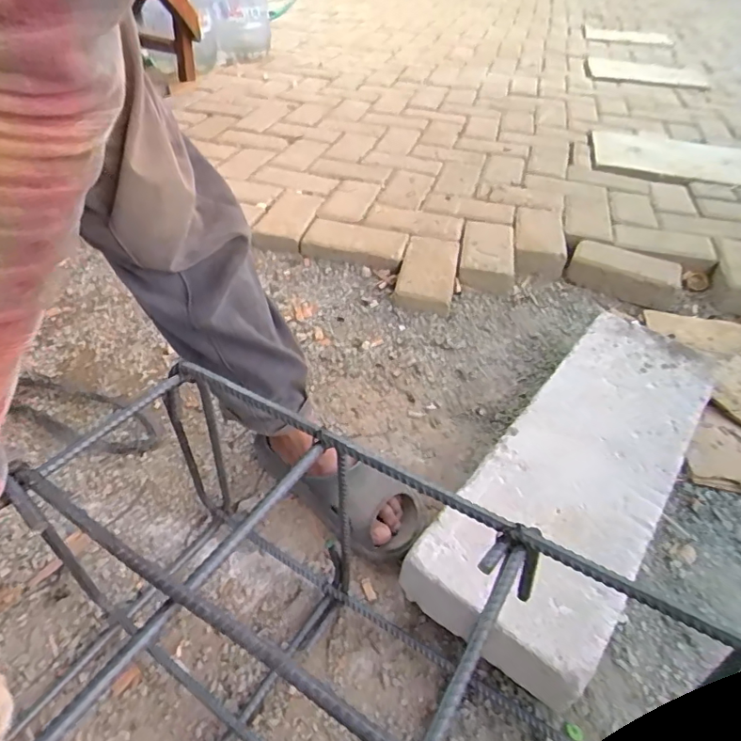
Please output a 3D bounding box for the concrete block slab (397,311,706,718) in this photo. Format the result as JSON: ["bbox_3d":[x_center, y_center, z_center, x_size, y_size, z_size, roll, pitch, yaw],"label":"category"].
[{"bbox_3d":[0.271,0.123,0.686,0.199,0.097,0.553,28,47,27],"label":"concrete block slab"}]

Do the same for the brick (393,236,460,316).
[{"bbox_3d":[0.110,-0.184,1.049,0.115,0.066,0.199,10,42,9],"label":"brick"}]

